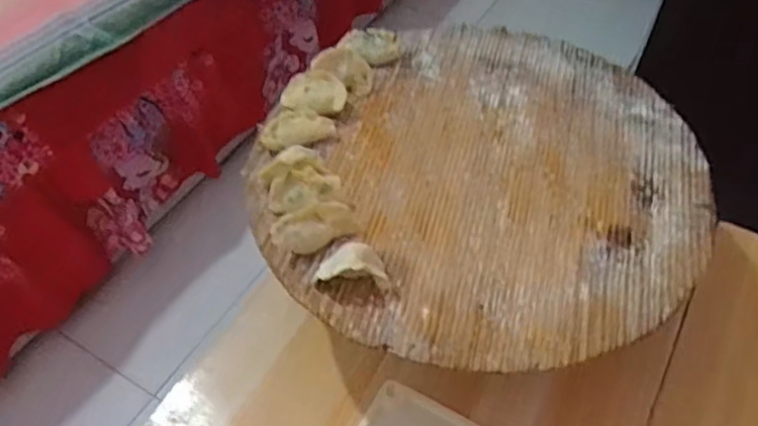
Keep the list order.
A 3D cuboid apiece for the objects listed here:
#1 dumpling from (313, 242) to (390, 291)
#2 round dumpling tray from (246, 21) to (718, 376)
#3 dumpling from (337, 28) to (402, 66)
[{"bbox_3d":[-0.019,0.035,0.440,0.051,0.023,0.027,1,50,2],"label":"dumpling"},{"bbox_3d":[0.081,-0.045,0.509,0.341,0.028,0.348,0,50,1],"label":"round dumpling tray"},{"bbox_3d":[-0.009,-0.157,0.596,0.057,0.022,0.033,10,51,9],"label":"dumpling"}]

